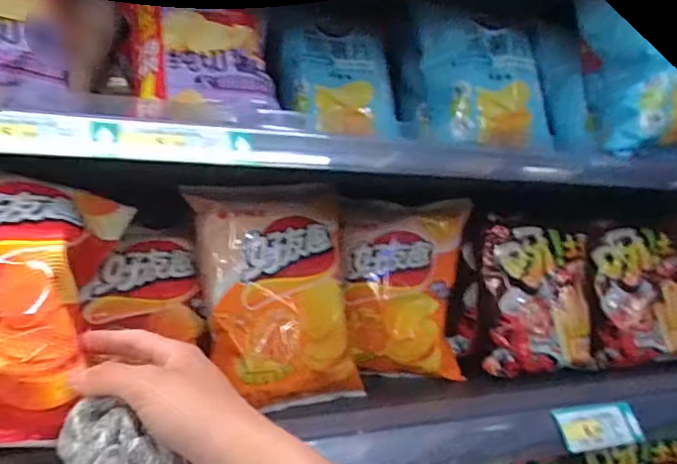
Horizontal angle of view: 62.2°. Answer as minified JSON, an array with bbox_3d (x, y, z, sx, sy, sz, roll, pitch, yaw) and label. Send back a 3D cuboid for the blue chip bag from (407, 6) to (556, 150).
[{"bbox_3d":[0.171,-0.190,0.670,0.155,0.174,0.072,-1,-2,9],"label":"blue chip bag"}]

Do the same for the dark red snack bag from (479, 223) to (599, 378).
[{"bbox_3d":[0.253,0.078,0.671,0.148,0.167,0.054,0,-2,-9],"label":"dark red snack bag"}]

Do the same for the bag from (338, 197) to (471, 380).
[{"bbox_3d":[0.075,0.063,0.653,0.141,0.197,0.044,-1,-2,2],"label":"bag"}]

